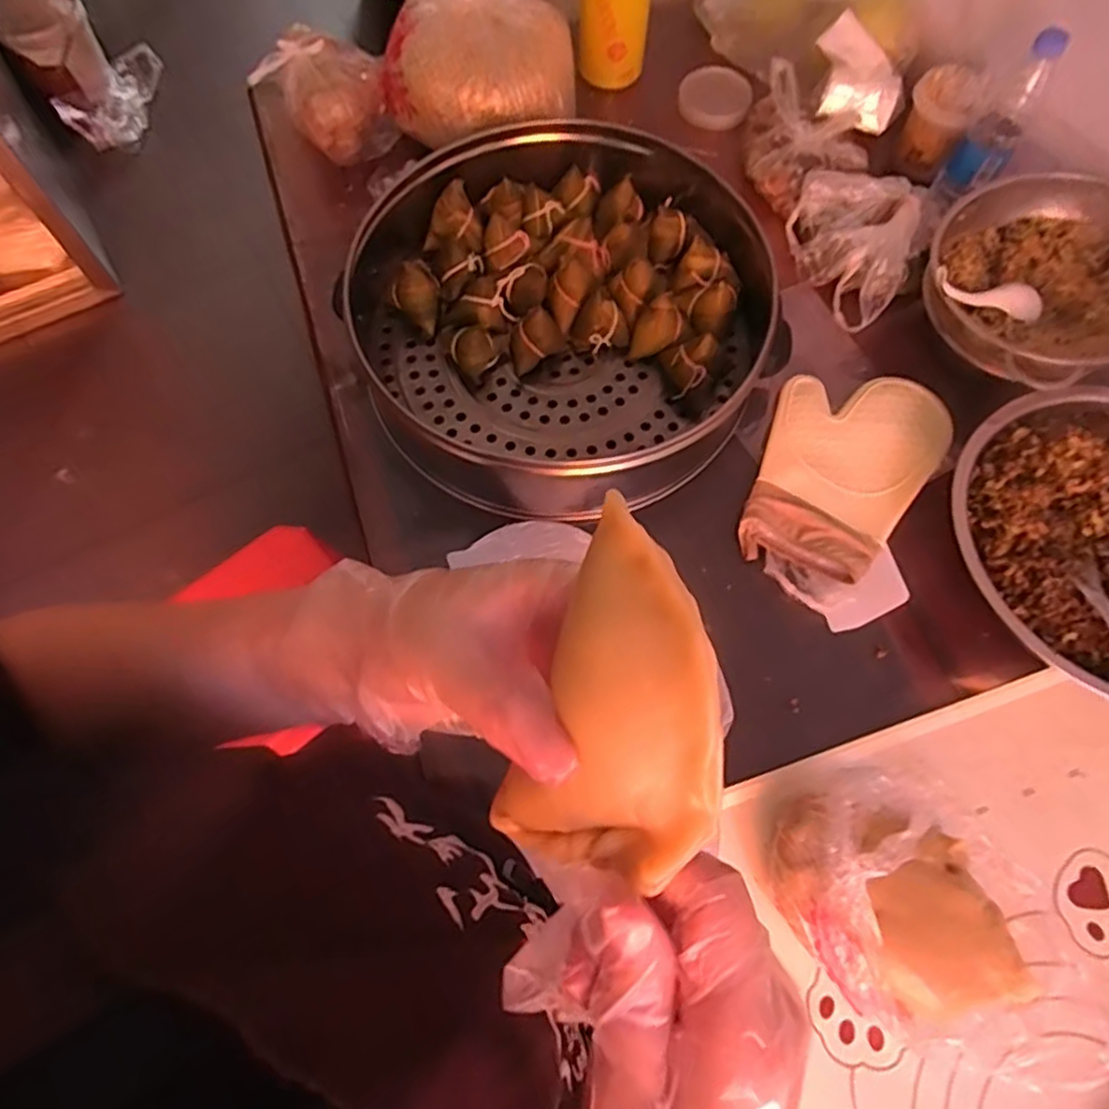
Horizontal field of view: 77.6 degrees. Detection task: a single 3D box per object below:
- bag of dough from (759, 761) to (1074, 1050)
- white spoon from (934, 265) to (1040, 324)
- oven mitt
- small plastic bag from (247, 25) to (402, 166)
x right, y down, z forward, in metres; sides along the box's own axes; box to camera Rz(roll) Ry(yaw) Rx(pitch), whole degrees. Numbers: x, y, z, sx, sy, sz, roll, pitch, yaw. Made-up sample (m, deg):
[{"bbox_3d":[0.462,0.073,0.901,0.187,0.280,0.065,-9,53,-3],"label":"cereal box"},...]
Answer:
[{"bbox_3d":[0.316,0.298,0.561,0.193,0.124,0.265,-37,74,-14],"label":"bag of dough"},{"bbox_3d":[0.471,-0.286,0.749,0.164,0.030,0.041,1,67,-20],"label":"white spoon"},{"bbox_3d":[0.326,-0.094,0.763,0.183,0.033,0.258,20,69,6],"label":"oven mitt"},{"bbox_3d":[-0.295,-0.586,0.903,0.153,0.127,0.114,-25,71,-11],"label":"small plastic bag"}]

